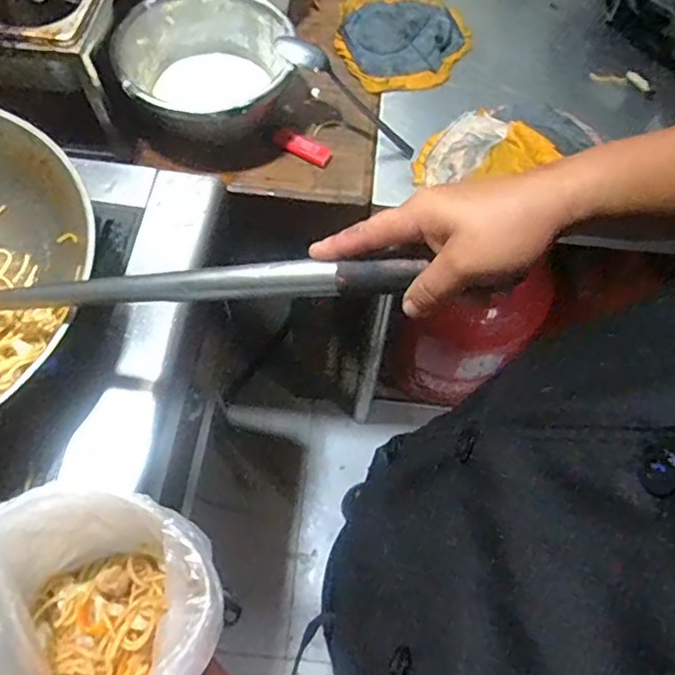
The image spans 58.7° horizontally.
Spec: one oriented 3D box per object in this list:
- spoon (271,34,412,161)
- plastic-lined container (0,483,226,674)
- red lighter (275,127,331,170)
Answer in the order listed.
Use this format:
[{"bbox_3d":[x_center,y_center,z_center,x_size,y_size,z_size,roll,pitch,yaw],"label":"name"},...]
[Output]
[{"bbox_3d":[0.013,-0.259,0.646,0.185,0.037,0.025,37,64,-17],"label":"spoon"},{"bbox_3d":[-0.150,0.167,0.368,0.158,0.107,0.131,11,64,3],"label":"plastic-lined container"},{"bbox_3d":[-0.038,-0.213,0.667,0.067,0.008,0.024,29,66,11],"label":"red lighter"}]

